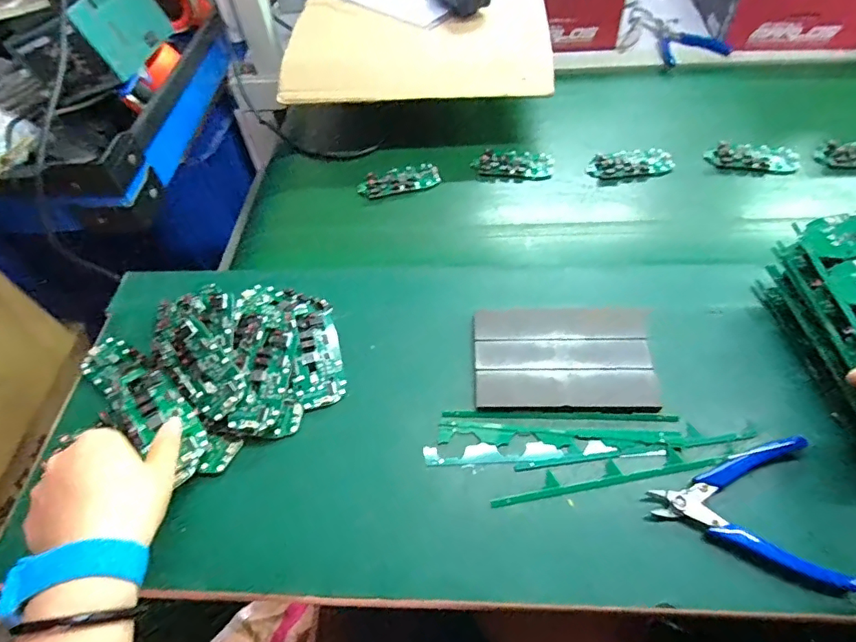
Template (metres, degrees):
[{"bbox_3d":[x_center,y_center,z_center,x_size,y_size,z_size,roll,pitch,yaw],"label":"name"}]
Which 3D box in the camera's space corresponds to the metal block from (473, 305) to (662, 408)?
[{"bbox_3d":[0.123,0.028,0.442,0.157,0.017,0.111,1,56,4],"label":"metal block"}]

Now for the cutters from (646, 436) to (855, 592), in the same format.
[{"bbox_3d":[0.225,0.132,0.353,0.118,0.017,0.098,1,56,4],"label":"cutters"}]

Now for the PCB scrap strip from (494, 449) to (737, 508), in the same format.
[{"bbox_3d":[0.142,0.118,0.381,0.188,0.010,0.017,-9,56,-3],"label":"PCB scrap strip"}]

